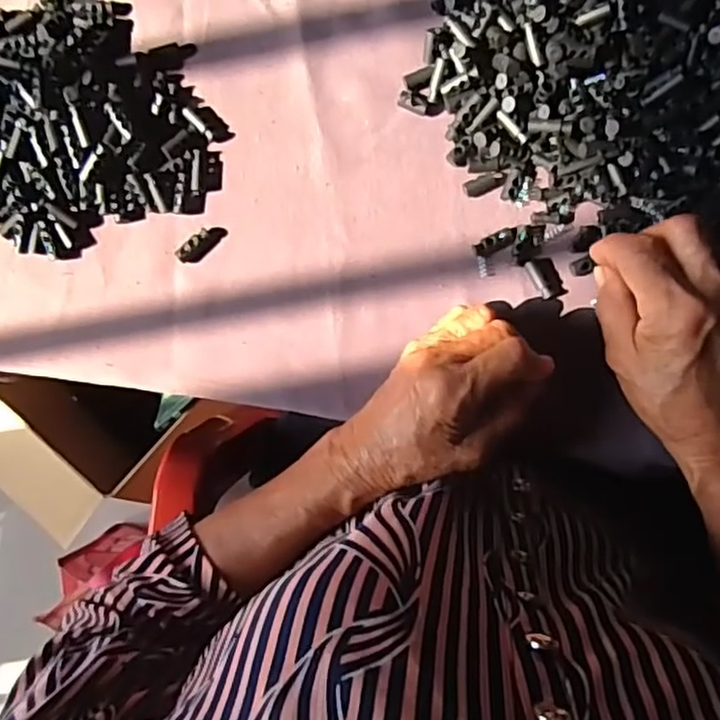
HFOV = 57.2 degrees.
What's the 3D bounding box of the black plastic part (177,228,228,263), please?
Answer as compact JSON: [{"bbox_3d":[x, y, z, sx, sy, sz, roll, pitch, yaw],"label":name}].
[{"bbox_3d":[-0.097,-0.071,0.401,0.031,0.004,0.013,-43,88,2],"label":"black plastic part"}]

